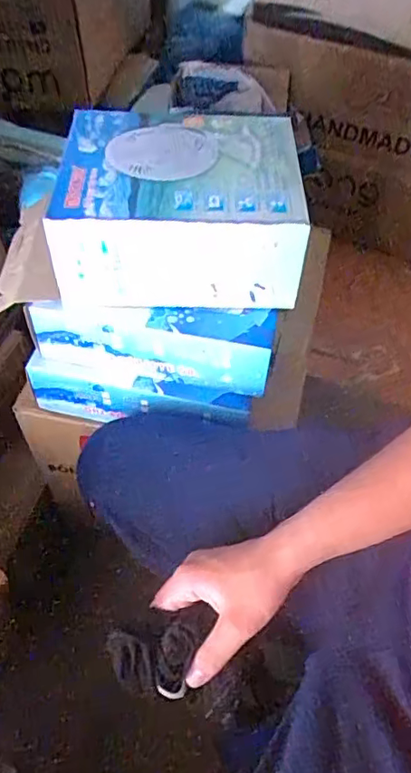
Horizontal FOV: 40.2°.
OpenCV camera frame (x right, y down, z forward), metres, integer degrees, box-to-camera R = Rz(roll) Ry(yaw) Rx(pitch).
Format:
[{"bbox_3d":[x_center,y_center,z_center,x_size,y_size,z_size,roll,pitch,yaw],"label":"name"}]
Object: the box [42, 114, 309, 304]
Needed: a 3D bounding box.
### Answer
[{"bbox_3d":[-0.029,-0.208,0.635,0.250,0.113,0.211,0,54,-2],"label":"box"}]

